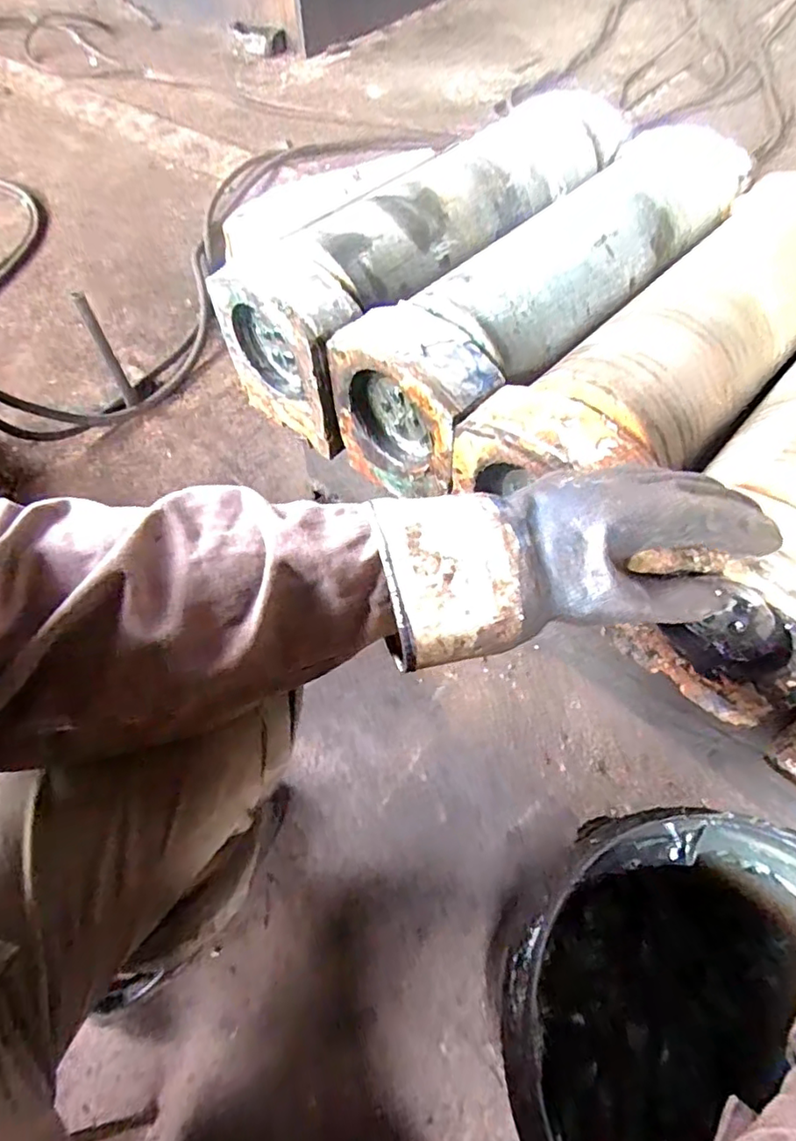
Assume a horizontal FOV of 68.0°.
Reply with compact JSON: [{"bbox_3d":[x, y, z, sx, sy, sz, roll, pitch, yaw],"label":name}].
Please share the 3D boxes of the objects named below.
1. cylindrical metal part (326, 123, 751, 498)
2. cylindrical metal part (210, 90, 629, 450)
[{"bbox_3d":[0.174,-0.296,0.663,0.152,0.176,0.531,40,65,22],"label":"cylindrical metal part"},{"bbox_3d":[0.054,-0.382,0.704,0.543,0.179,0.153,-39,65,-22],"label":"cylindrical metal part"}]

